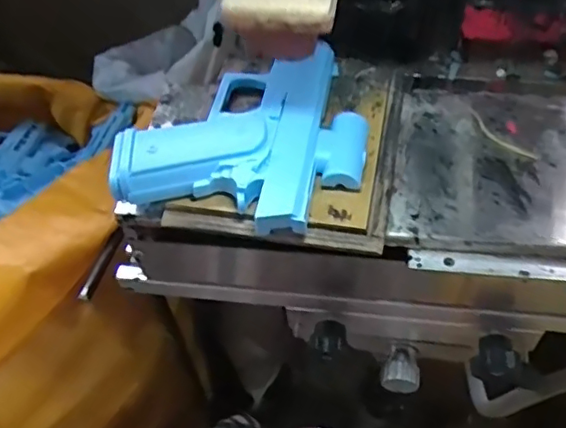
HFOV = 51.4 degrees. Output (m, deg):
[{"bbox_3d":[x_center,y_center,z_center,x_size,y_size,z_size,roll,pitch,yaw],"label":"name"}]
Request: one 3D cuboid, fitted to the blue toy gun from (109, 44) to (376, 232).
[{"bbox_3d":[-0.013,-0.048,0.319,0.117,0.020,0.124,12,54,14],"label":"blue toy gun"}]

